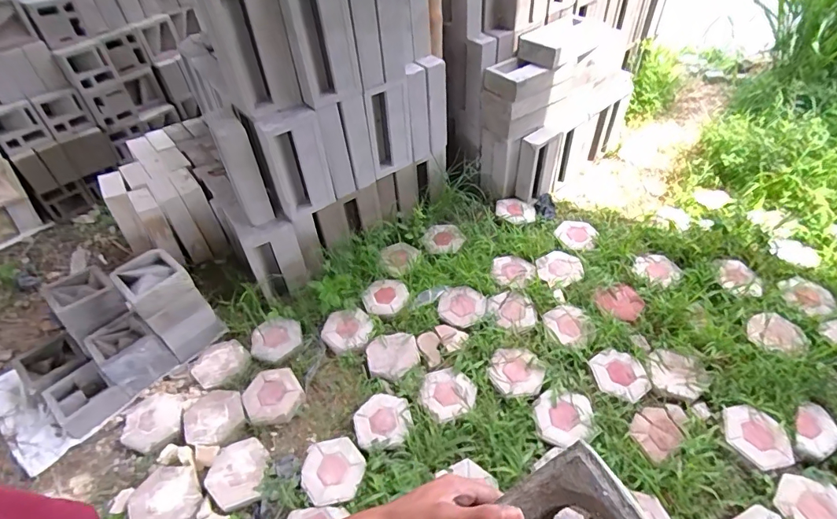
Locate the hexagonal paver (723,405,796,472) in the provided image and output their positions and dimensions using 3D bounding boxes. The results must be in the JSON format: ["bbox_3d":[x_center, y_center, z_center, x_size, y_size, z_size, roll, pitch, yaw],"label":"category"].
[{"bbox_3d":[1.078,0.565,1.400,0.173,0.029,0.200,-27,49,-18],"label":"hexagonal paver"}]

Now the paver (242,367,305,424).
[{"bbox_3d":[-0.534,0.497,1.609,0.204,0.069,0.205,-22,47,-14],"label":"paver"}]

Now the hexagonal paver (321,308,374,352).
[{"bbox_3d":[-0.289,0.285,1.775,0.207,0.037,0.172,-14,46,-7],"label":"hexagonal paver"}]

